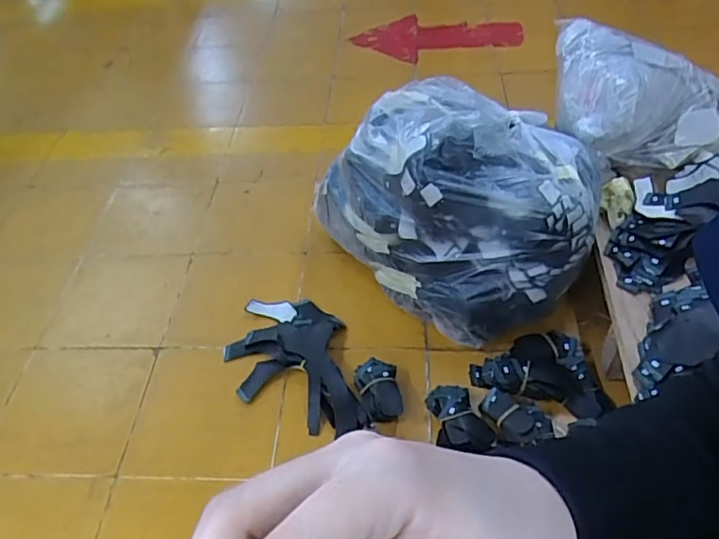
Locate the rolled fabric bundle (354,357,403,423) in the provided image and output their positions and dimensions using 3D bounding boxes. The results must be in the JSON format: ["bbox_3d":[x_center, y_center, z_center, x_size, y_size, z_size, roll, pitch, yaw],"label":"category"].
[{"bbox_3d":[0.025,0.163,0.784,0.057,0.034,0.086,-6,46,-1],"label":"rolled fabric bundle"}]

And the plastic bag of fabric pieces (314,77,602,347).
[{"bbox_3d":[0.155,-0.104,0.867,0.315,0.274,0.376,-29,51,-21],"label":"plastic bag of fabric pieces"}]

